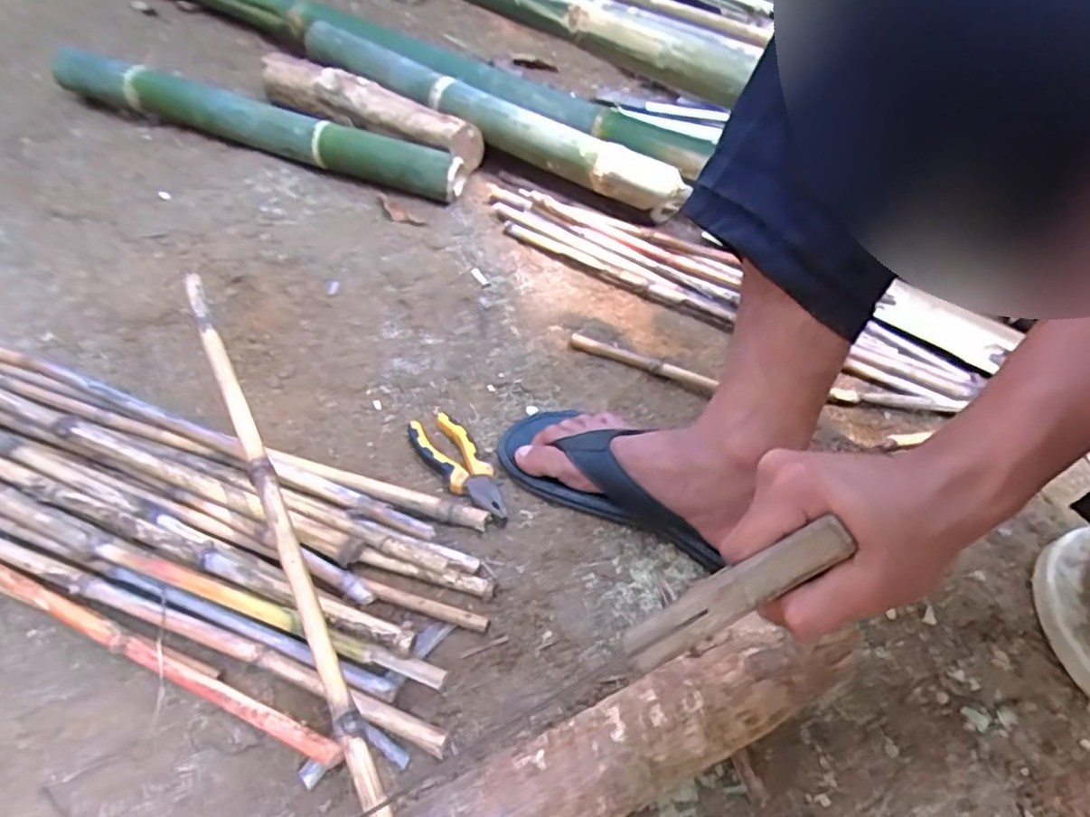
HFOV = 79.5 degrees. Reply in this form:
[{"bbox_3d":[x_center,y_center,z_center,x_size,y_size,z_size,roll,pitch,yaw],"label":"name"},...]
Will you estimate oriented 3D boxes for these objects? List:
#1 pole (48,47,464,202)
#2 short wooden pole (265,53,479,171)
[{"bbox_3d":[-0.452,-0.422,0.954,0.718,0.076,0.058,17,51,13],"label":"pole"},{"bbox_3d":[-0.280,-0.458,1.007,0.424,0.066,0.082,27,54,20],"label":"short wooden pole"}]

